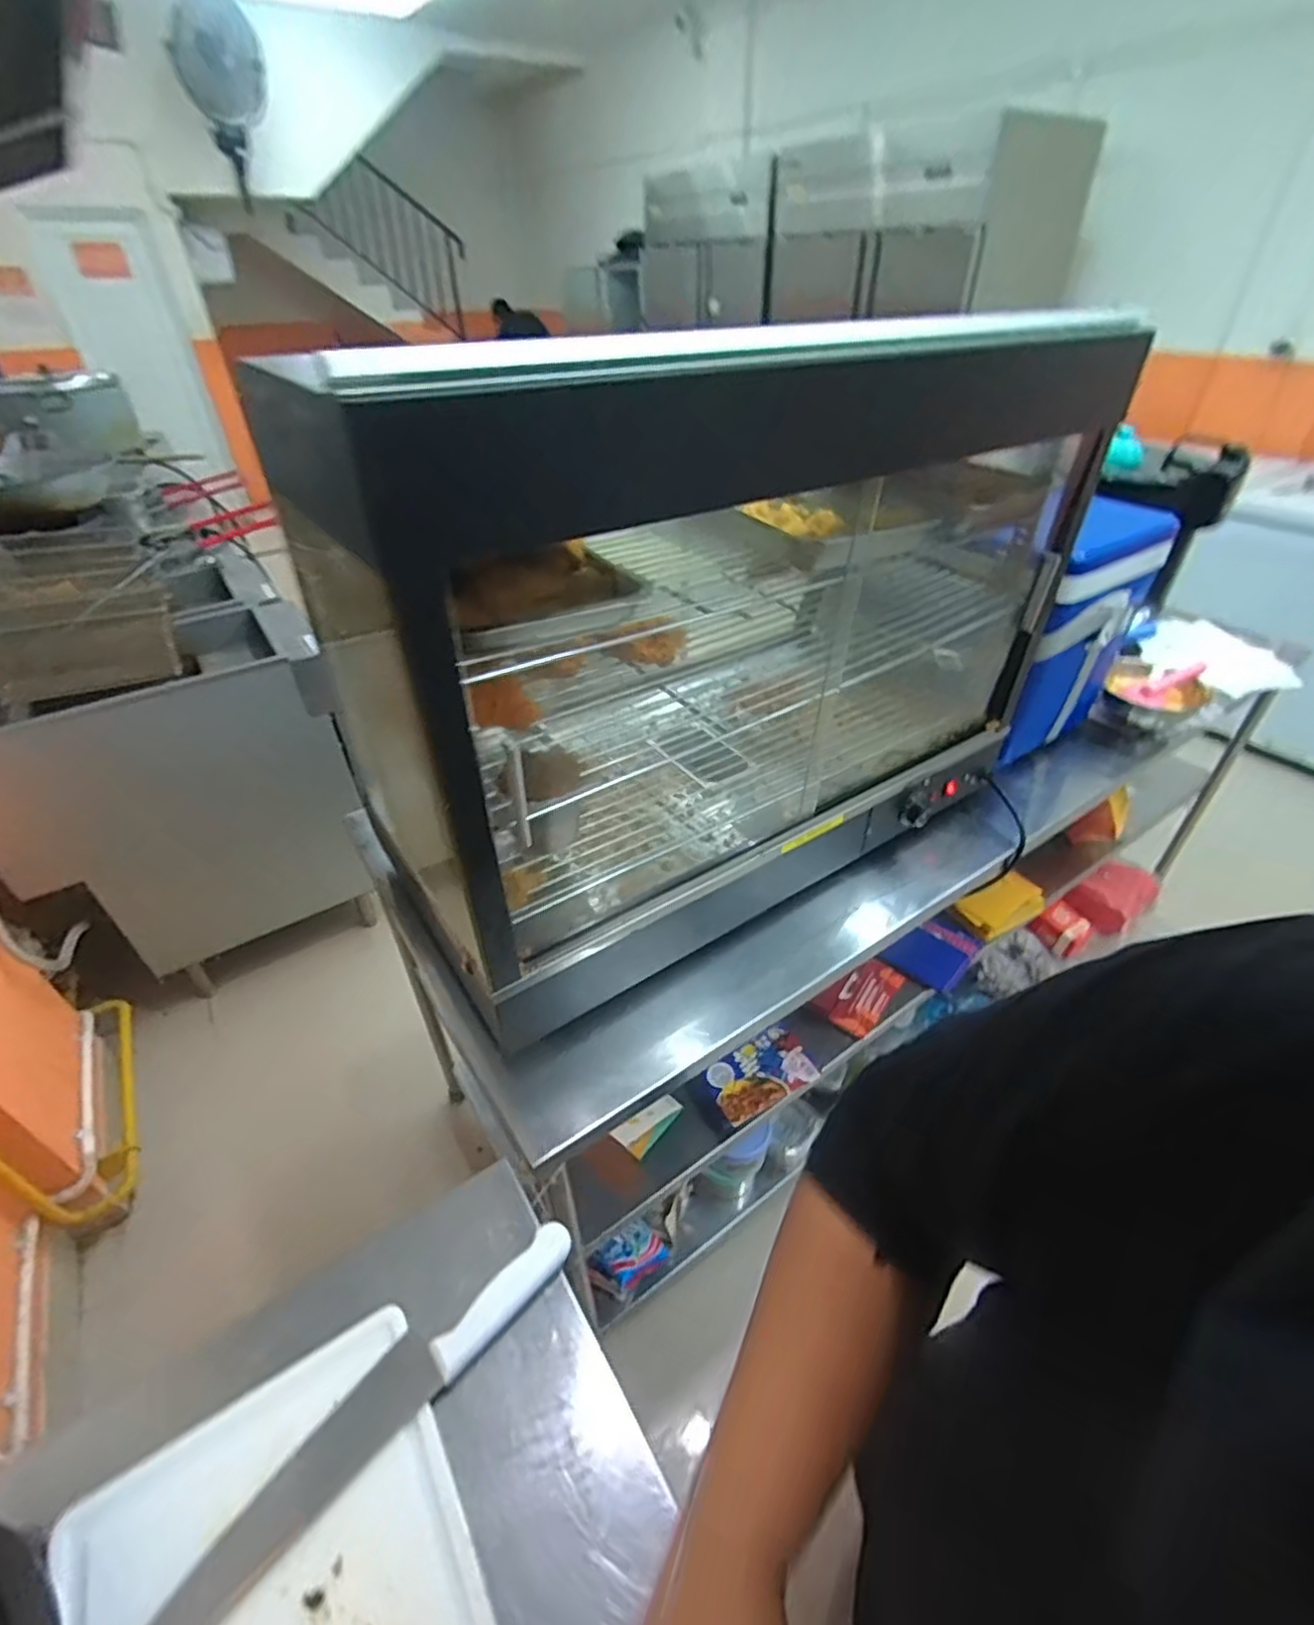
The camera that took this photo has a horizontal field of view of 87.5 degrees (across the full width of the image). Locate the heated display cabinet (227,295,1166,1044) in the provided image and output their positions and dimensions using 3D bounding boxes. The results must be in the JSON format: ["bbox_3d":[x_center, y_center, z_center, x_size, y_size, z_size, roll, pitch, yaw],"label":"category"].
[{"bbox_3d":[0.100,-0.238,0.875,0.909,0.621,0.366,-24,44,-26],"label":"heated display cabinet"}]

